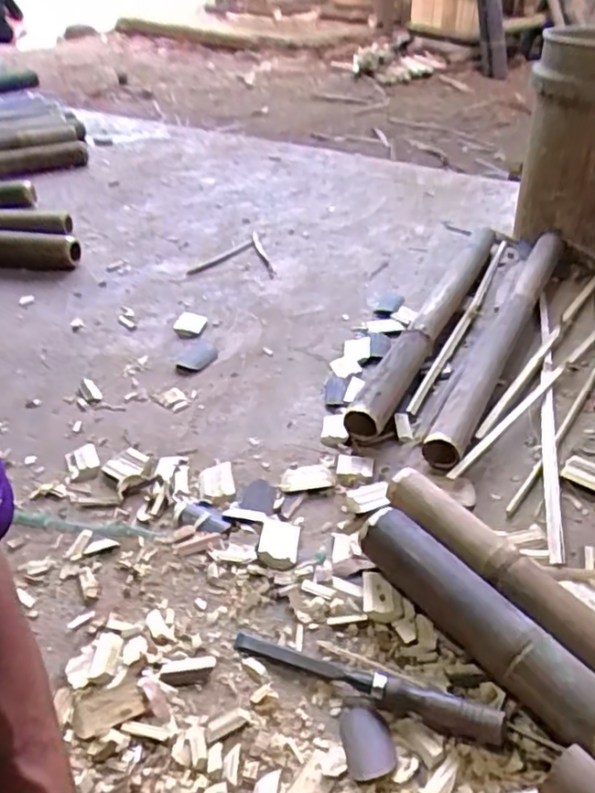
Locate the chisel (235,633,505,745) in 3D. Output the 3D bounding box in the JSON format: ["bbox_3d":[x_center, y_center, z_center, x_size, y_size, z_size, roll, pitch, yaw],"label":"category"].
[{"bbox_3d":[0.056,0.246,0.556,0.242,0.028,0.027,14,41,21],"label":"chisel"}]

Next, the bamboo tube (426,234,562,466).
[{"bbox_3d":[0.318,-0.107,0.976,0.062,0.049,0.624,17,43,24],"label":"bamboo tube"}]

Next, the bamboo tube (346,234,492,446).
[{"bbox_3d":[0.221,-0.136,1.013,0.054,0.052,0.619,16,42,23],"label":"bamboo tube"}]

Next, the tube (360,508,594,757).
[{"bbox_3d":[0.164,0.202,0.568,0.058,0.063,0.255,-27,44,-27],"label":"tube"}]

